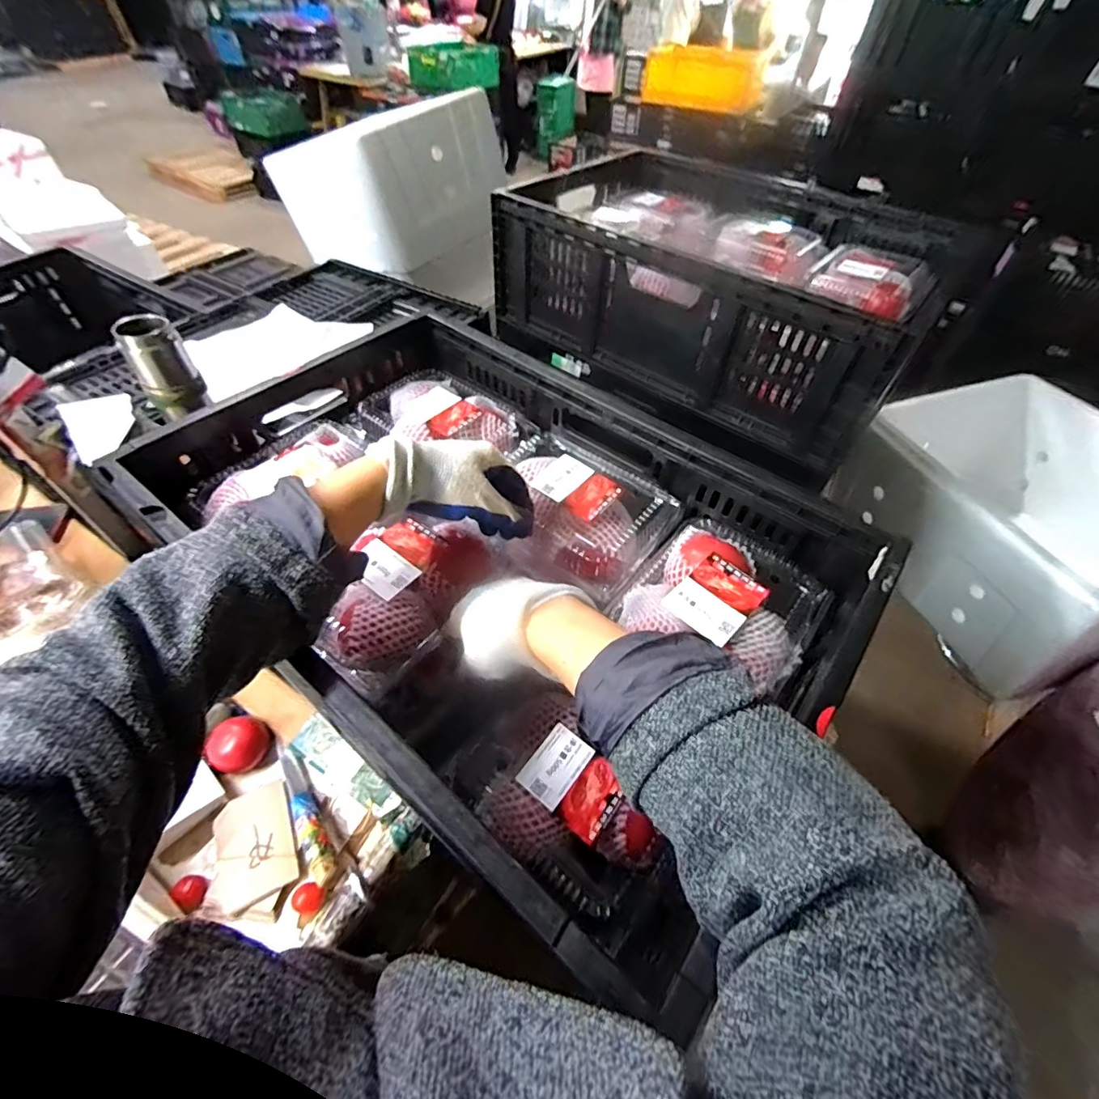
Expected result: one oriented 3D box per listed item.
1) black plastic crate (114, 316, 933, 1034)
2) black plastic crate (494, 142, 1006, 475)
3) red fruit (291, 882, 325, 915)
[{"bbox_3d":[-0.049,0.002,0.500,0.574,0.174,0.365,34,57,23],"label":"black plastic crate"},{"bbox_3d":[0.263,-0.412,0.786,0.588,0.206,0.398,33,57,22],"label":"black plastic crate"},{"bbox_3d":[-0.236,0.344,0.489,0.028,0.022,0.025,14,52,9],"label":"red fruit"}]

